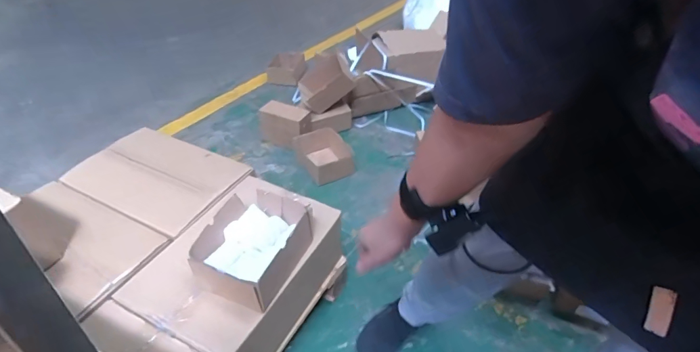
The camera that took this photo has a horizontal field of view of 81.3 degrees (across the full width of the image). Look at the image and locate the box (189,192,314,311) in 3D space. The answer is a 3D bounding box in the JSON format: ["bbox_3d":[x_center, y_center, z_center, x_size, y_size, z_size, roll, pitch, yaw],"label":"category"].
[{"bbox_3d":[-0.190,0.130,0.806,0.179,0.078,0.219,13,42,16],"label":"box"}]

